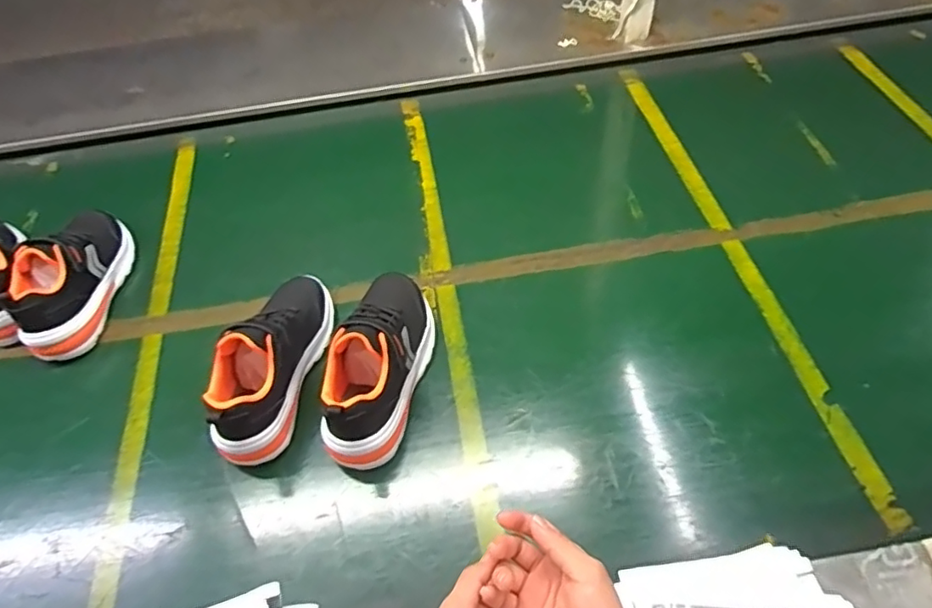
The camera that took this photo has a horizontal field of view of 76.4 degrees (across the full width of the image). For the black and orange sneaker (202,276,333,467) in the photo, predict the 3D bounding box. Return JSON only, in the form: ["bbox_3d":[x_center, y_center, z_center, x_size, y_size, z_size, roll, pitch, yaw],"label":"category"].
[{"bbox_3d":[-0.201,0.048,0.609,0.066,0.093,0.208,7,56,10],"label":"black and orange sneaker"}]

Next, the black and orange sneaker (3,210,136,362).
[{"bbox_3d":[-0.475,-0.041,0.717,0.078,0.102,0.203,-8,55,0],"label":"black and orange sneaker"}]

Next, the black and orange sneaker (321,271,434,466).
[{"bbox_3d":[-0.086,0.053,0.603,0.075,0.106,0.213,6,56,10],"label":"black and orange sneaker"}]

